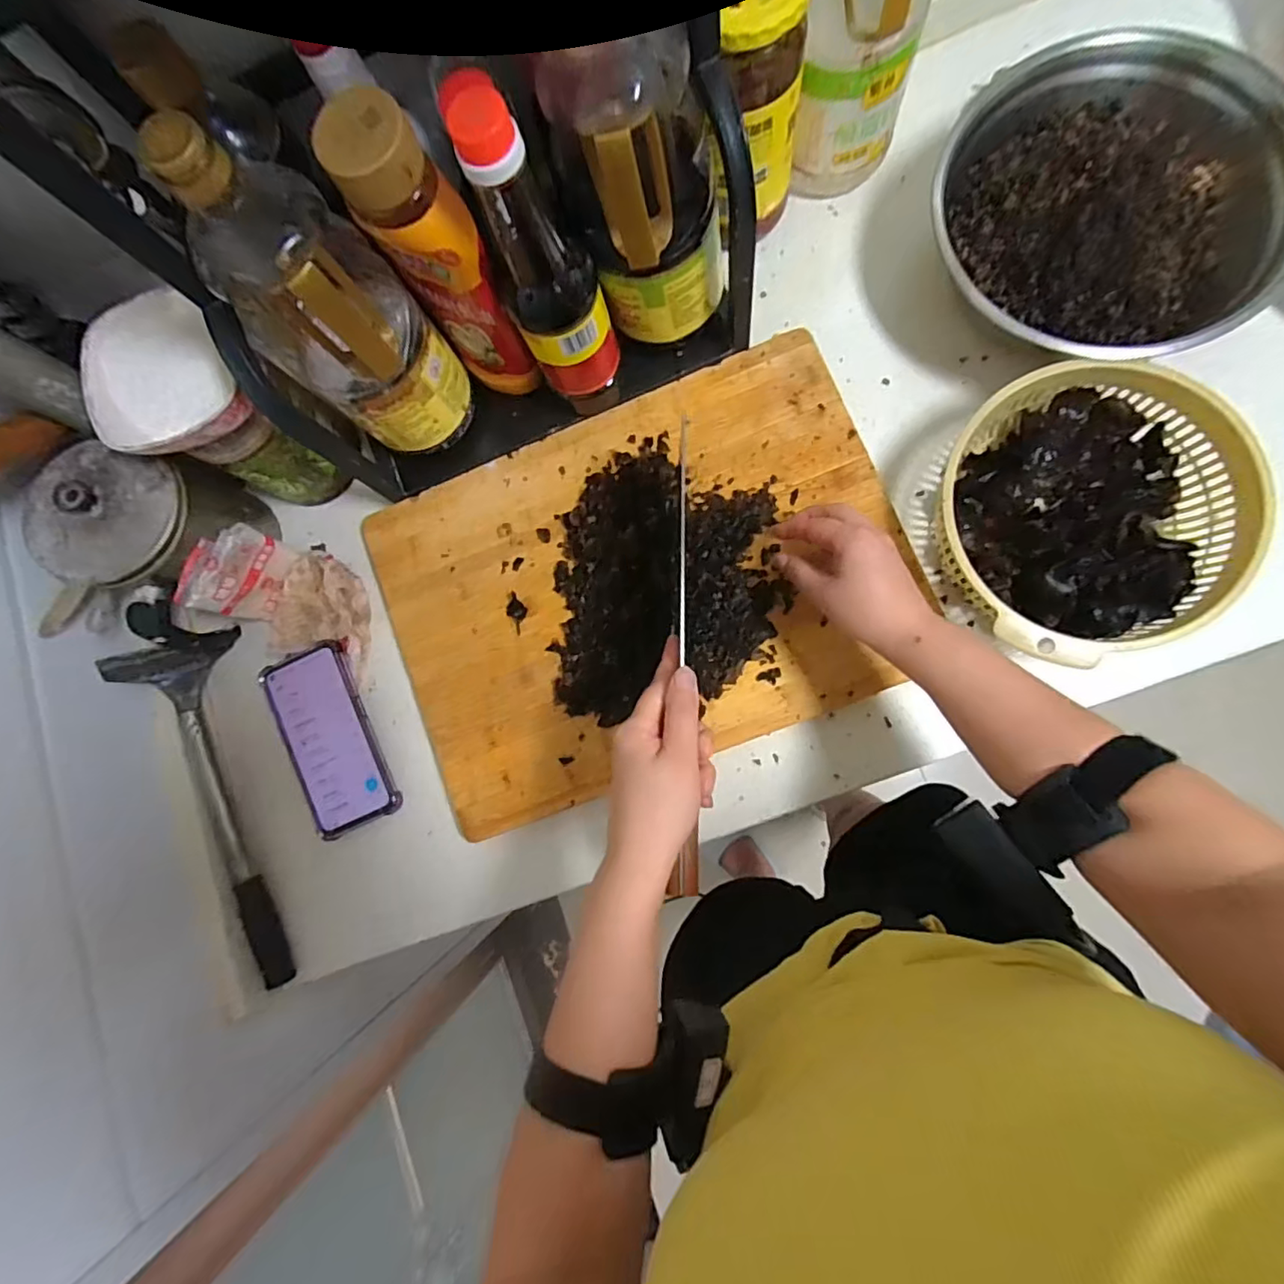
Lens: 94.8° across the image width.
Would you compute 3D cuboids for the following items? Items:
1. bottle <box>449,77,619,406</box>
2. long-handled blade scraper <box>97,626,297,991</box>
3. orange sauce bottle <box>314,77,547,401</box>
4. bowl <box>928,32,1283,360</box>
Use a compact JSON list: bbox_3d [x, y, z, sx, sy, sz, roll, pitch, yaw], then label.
[{"bbox_3d":[-0.059,-0.236,0.400,0.058,0.247,0.051,-16,82,6],"label":"bottle"},{"bbox_3d":[-0.384,0.151,0.523,0.056,0.083,0.324,-18,82,6],"label":"long-handled blade scraper"},{"bbox_3d":[-0.129,-0.247,0.405,0.056,0.207,0.064,-33,81,4],"label":"orange sauce bottle"},{"bbox_3d":[0.353,-0.322,0.434,0.258,0.079,0.228,-15,82,6],"label":"bowl"}]

